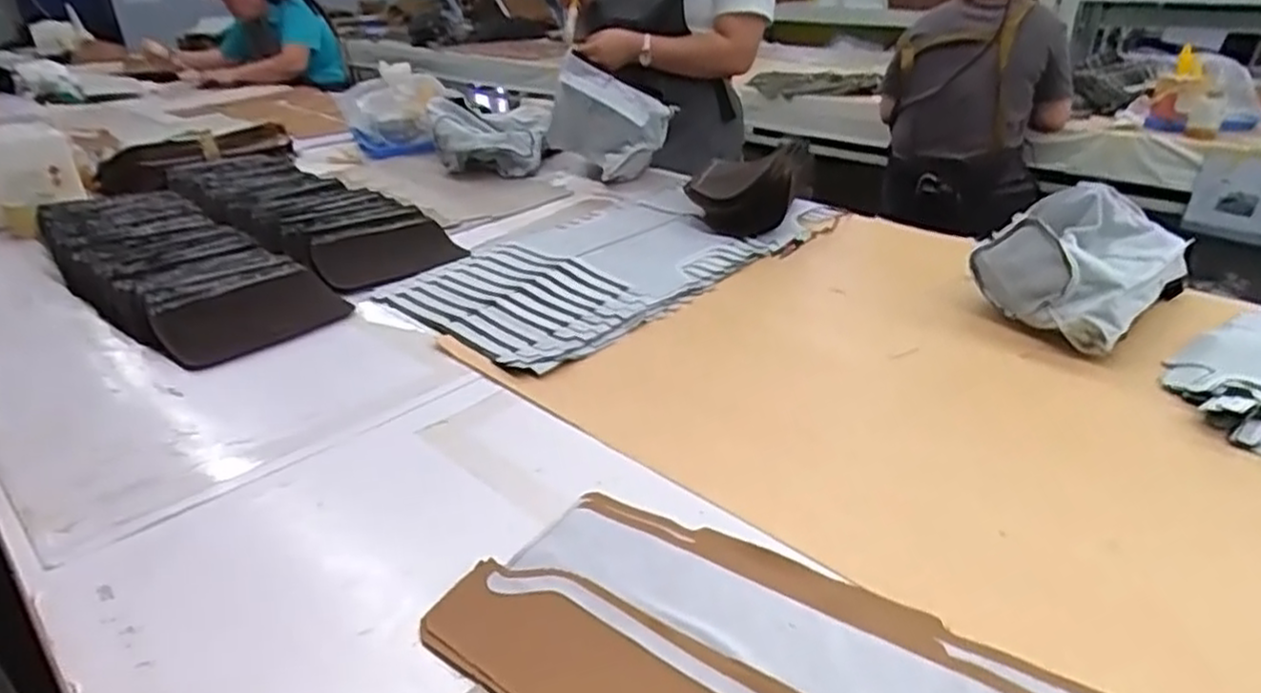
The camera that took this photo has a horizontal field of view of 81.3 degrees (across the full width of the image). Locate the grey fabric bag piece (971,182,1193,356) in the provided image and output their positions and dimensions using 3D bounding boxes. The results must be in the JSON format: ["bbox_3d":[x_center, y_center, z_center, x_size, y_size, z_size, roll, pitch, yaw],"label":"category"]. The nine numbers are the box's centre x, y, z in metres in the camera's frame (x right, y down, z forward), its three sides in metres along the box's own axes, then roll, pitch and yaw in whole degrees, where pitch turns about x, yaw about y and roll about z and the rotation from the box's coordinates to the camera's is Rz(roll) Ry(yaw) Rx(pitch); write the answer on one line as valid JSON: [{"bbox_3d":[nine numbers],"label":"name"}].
[{"bbox_3d":[0.595,-0.111,0.976,0.260,0.119,0.201,-24,35,-34],"label":"grey fabric bag piece"}]

